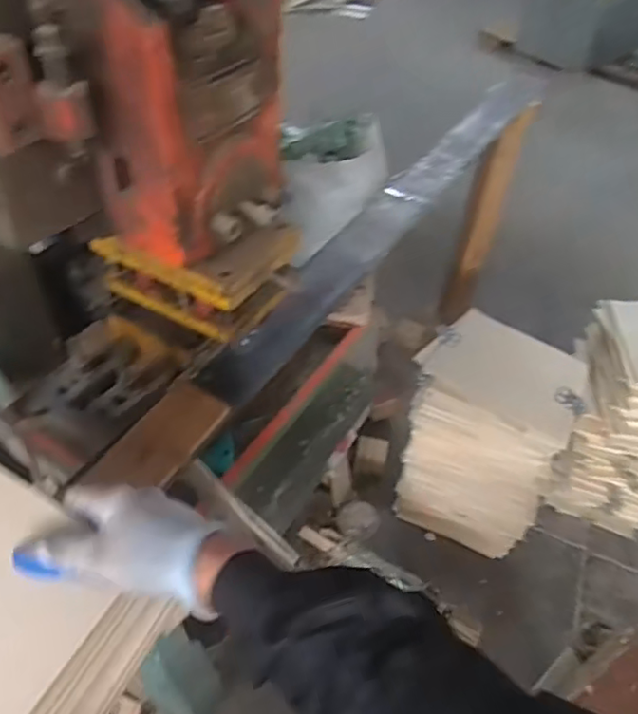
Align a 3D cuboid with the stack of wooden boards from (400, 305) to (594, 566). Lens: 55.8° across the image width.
[{"bbox_3d":[0.428,0.214,1.590,0.390,0.578,0.288,24,49,18],"label":"stack of wooden boards"}]

